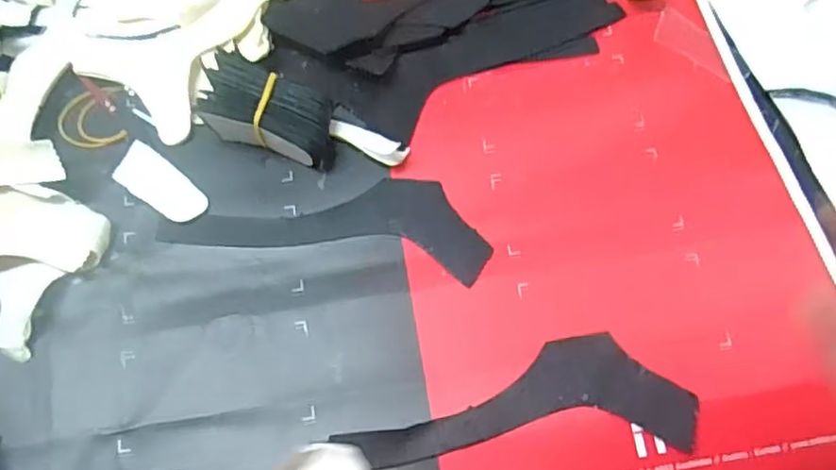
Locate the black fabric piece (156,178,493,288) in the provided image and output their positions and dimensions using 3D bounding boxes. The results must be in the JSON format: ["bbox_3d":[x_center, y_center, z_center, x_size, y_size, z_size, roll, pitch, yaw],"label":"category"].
[{"bbox_3d":[-0.051,-0.012,0.370,0.184,0.004,0.058,8,67,5],"label":"black fabric piece"}]

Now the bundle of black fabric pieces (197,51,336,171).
[{"bbox_3d":[-0.088,-0.074,0.376,0.080,0.027,0.040,24,70,11],"label":"bundle of black fabric pieces"}]

